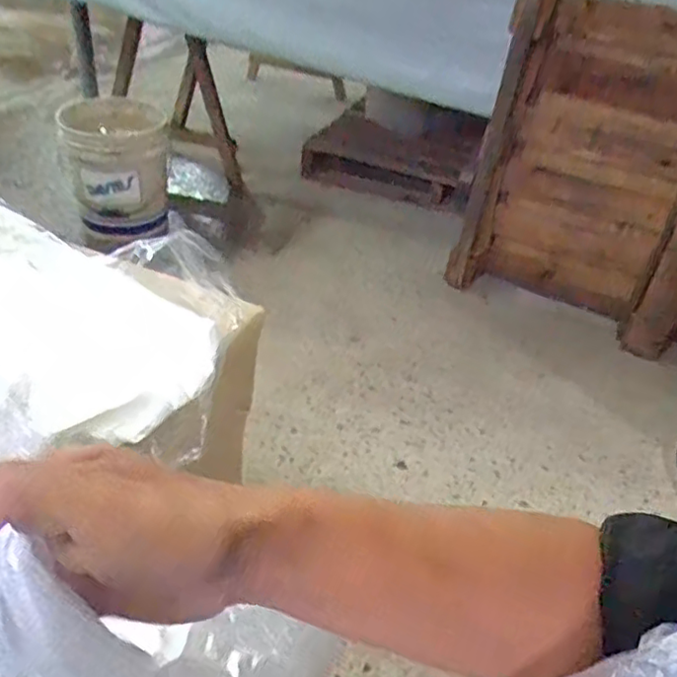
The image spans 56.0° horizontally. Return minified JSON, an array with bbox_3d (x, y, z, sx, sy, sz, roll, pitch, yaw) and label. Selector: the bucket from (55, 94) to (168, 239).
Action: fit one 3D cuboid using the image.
[{"bbox_3d":[-0.629,-0.477,1.821,0.277,0.318,0.259,-7,41,-18],"label":"bucket"}]

